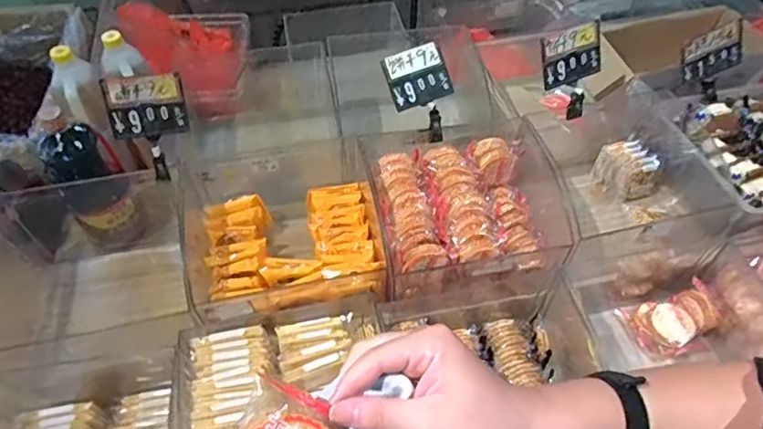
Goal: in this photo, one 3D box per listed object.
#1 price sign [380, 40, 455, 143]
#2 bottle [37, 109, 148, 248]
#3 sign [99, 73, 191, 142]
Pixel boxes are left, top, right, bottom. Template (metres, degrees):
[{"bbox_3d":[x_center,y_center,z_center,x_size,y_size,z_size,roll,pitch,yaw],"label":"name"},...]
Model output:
[{"bbox_3d":[0.076,-0.212,0.923,0.109,0.039,0.168,-27,94,-1],"label":"price sign"},{"bbox_3d":[-0.503,-0.053,0.927,0.102,0.295,0.110,-33,59,-23],"label":"bottle"},{"bbox_3d":[-0.354,-0.162,0.801,0.109,0.096,0.010,-12,29,-17],"label":"sign"}]

